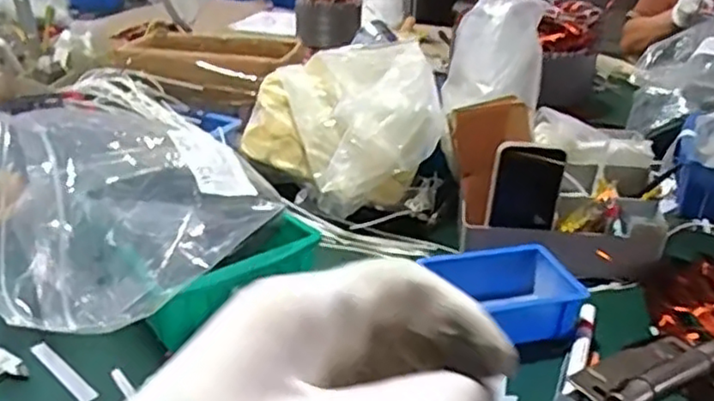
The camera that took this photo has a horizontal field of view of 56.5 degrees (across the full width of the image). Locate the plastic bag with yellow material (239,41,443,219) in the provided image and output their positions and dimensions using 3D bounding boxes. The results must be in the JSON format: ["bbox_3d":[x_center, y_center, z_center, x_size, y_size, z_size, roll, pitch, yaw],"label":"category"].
[{"bbox_3d":[-0.024,-0.089,0.838,0.226,0.183,0.175,-1,28,-7],"label":"plastic bag with yellow material"}]

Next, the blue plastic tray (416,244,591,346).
[{"bbox_3d":[0.147,0.097,0.688,0.152,0.050,0.109,-2,28,-8],"label":"blue plastic tray"}]

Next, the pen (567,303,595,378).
[{"bbox_3d":[0.217,0.136,0.640,0.015,0.018,0.133,14,30,21],"label":"pen"}]

